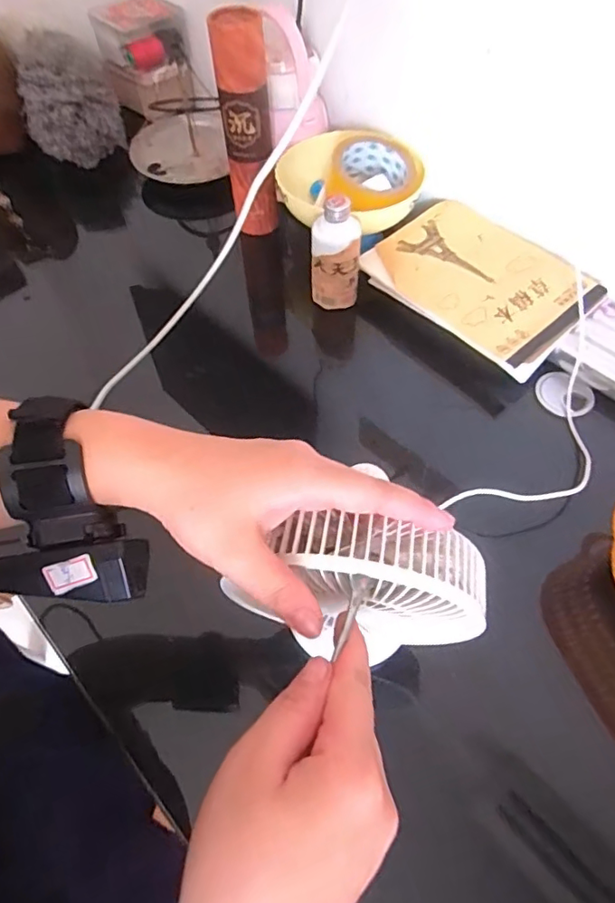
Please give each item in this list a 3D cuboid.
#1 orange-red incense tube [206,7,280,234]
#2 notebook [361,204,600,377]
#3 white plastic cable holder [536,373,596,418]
[{"bbox_3d":[-0.071,-0.376,0.641,0.057,0.220,0.054,-4,57,-1],"label":"orange-red incense tube"},{"bbox_3d":[0.190,-0.191,0.595,0.160,0.019,0.225,-40,64,-17],"label":"notebook"},{"bbox_3d":[0.260,-0.057,0.553,0.047,0.010,0.055,-38,63,-21],"label":"white plastic cable holder"}]

